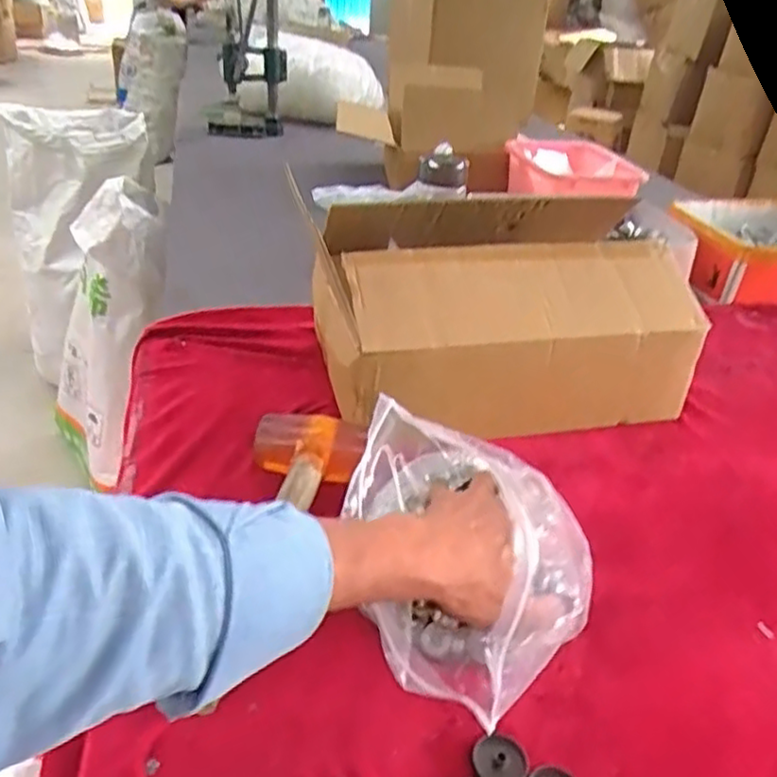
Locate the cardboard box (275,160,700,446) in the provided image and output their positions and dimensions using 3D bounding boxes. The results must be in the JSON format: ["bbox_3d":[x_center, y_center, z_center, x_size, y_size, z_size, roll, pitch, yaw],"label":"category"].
[{"bbox_3d":[0.114,-0.086,0.767,0.375,0.176,0.230,-4,34,-16],"label":"cardboard box"}]

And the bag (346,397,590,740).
[{"bbox_3d":[0.062,0.101,0.477,0.161,0.122,0.217,-3,44,-14],"label":"bag"}]

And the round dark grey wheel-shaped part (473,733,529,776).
[{"bbox_3d":[0.069,0.225,0.424,0.031,0.004,0.031,4,32,-3],"label":"round dark grey wheel-shaped part"}]

